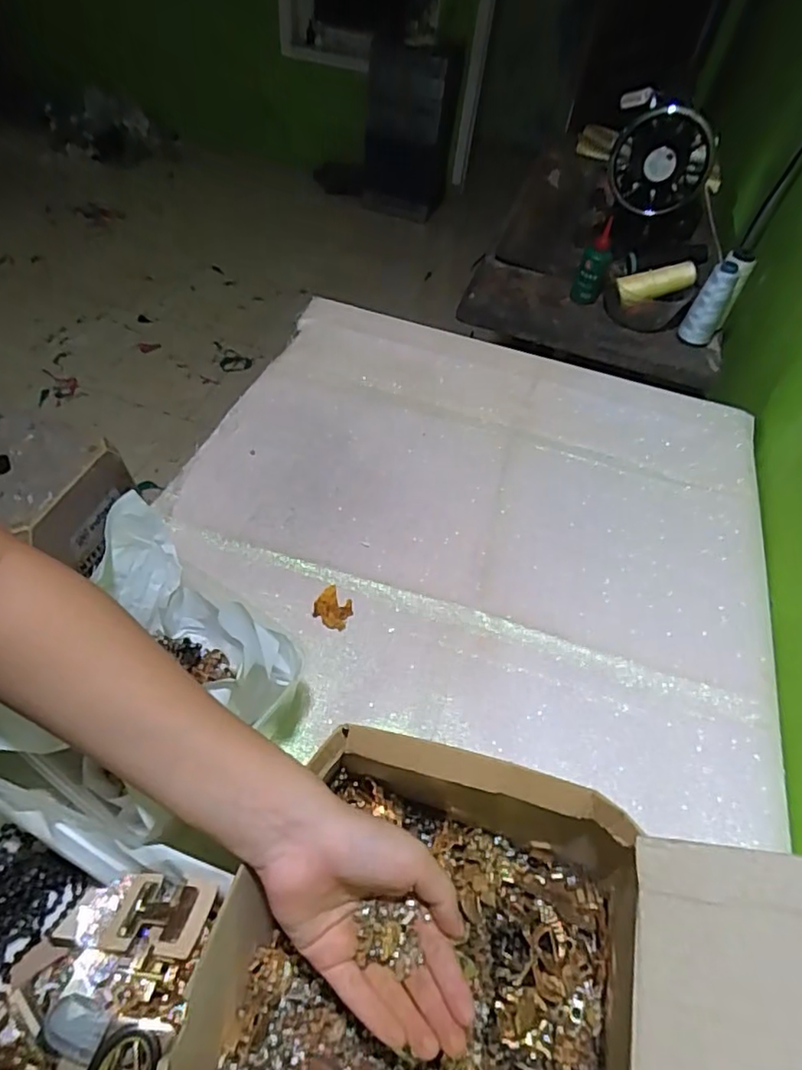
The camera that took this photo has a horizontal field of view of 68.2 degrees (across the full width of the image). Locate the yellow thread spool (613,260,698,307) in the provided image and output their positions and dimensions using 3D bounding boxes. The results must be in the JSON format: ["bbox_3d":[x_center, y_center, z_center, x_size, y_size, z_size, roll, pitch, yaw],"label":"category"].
[{"bbox_3d":[0.377,-0.373,0.874,0.109,0.033,0.035,-14,50,7],"label":"yellow thread spool"}]

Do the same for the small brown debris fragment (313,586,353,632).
[{"bbox_3d":[-0.061,0.067,0.539,0.035,0.004,0.033,34,61,5],"label":"small brown debris fragment"}]

